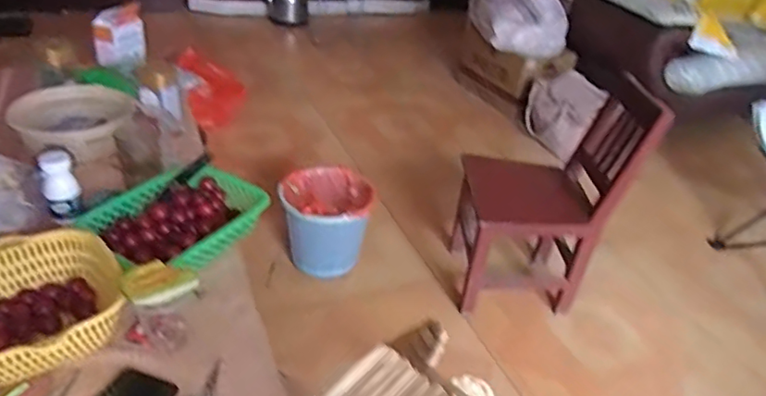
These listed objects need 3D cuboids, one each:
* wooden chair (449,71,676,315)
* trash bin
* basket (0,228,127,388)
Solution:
[{"bbox_3d":[0.389,-0.002,1.373,0.348,0.510,0.295,6,34,-1],"label":"wooden chair"},{"bbox_3d":[-0.147,0.064,1.481,0.230,0.224,0.230,3,34,-6],"label":"trash bin"},{"bbox_3d":[-0.426,0.134,0.680,0.199,0.074,0.192,-20,42,-34],"label":"basket"}]

